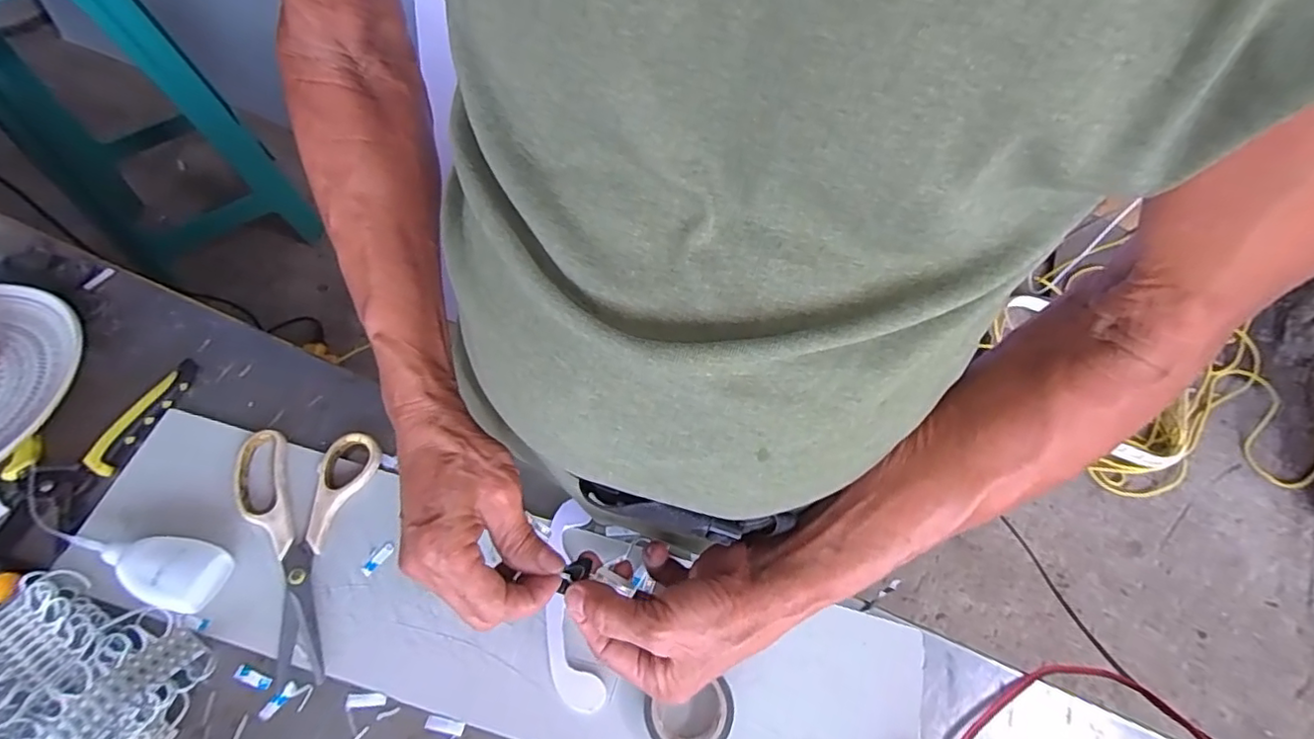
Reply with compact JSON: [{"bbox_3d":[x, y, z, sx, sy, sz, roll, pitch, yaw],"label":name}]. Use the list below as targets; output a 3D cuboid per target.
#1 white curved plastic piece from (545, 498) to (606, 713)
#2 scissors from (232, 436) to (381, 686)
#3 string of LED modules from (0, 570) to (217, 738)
[{"bbox_3d":[-0.061,0.164,0.417,0.034,0.005,0.139,-5,63,-6],"label":"white curved plastic piece"},{"bbox_3d":[-0.273,0.128,0.425,0.101,0.013,0.170,3,63,-2],"label":"scissors"},{"bbox_3d":[-0.385,0.207,0.367,0.151,0.036,0.126,24,64,9],"label":"string of LED modules"}]

